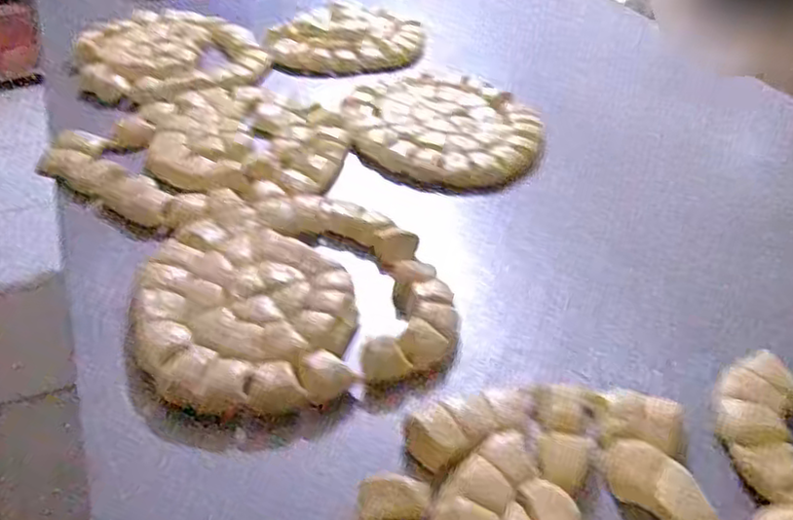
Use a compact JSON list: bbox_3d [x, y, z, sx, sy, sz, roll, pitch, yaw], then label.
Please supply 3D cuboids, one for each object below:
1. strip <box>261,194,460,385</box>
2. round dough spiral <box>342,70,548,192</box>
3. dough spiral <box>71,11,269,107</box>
[{"bbox_3d":[-0.032,0.006,0.694,0.124,0.023,0.283,-17,45,-25],"label":"strip"},{"bbox_3d":[0.066,-0.192,0.963,0.269,0.023,0.287,3,40,-3],"label":"round dough spiral"},{"bbox_3d":[-0.344,-0.324,1.046,0.268,0.032,0.319,-12,43,-19],"label":"dough spiral"}]

